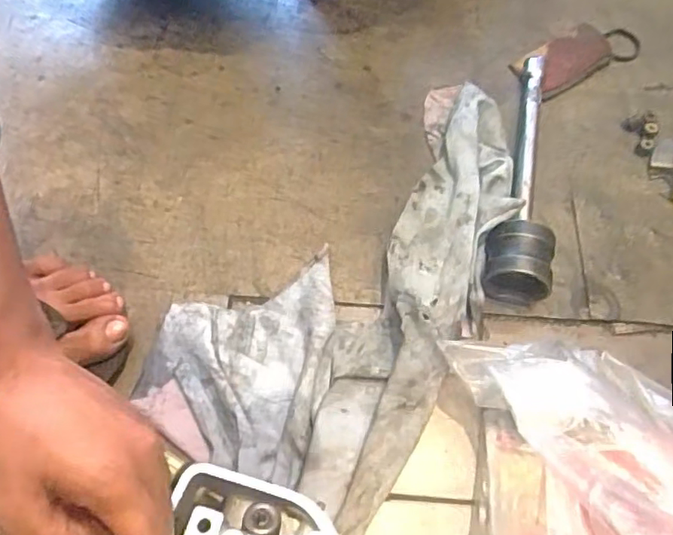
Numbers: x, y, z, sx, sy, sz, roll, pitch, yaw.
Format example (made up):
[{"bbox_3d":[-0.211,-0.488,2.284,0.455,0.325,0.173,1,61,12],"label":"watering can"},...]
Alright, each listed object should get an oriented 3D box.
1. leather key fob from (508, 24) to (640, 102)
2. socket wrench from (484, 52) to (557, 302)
[{"bbox_3d":[0.242,-0.215,0.581,0.135,0.019,0.058,-28,67,-12],"label":"leather key fob"},{"bbox_3d":[0.159,-0.090,0.498,0.052,0.054,0.261,9,65,5],"label":"socket wrench"}]

